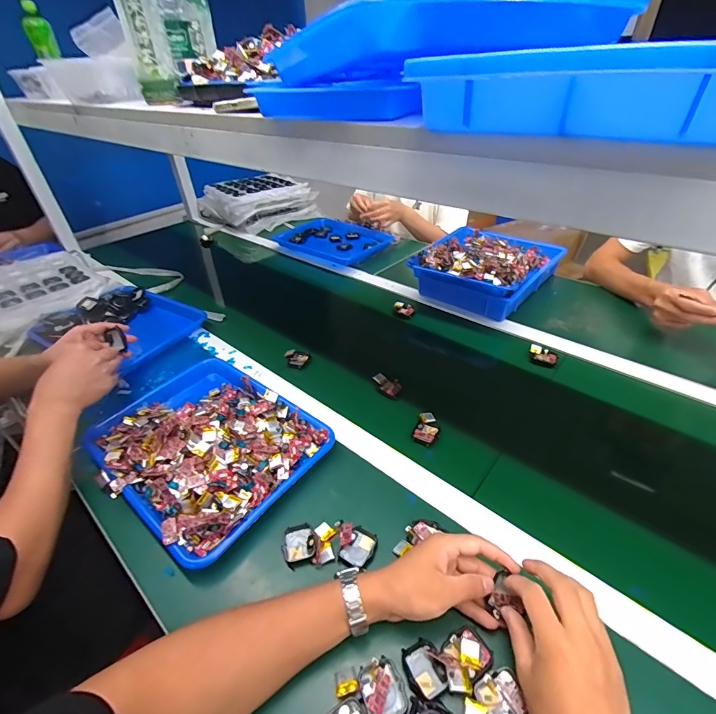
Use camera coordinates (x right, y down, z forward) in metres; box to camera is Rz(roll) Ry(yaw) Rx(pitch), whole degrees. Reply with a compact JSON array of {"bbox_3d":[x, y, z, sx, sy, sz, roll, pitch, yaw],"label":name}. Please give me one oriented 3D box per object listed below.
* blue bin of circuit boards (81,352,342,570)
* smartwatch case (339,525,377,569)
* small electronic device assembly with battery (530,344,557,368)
[{"bbox_3d":[-0.234,0.122,0.572,0.331,0.059,0.261,27,47,33],"label":"blue bin of circuit boards"},{"bbox_3d":[0.002,0.231,0.450,0.035,0.013,0.043,17,43,25],"label":"smartwatch case"},{"bbox_3d":[0.357,-0.003,0.720,0.048,0.015,0.037,14,41,22],"label":"small electronic device assembly with battery"}]

